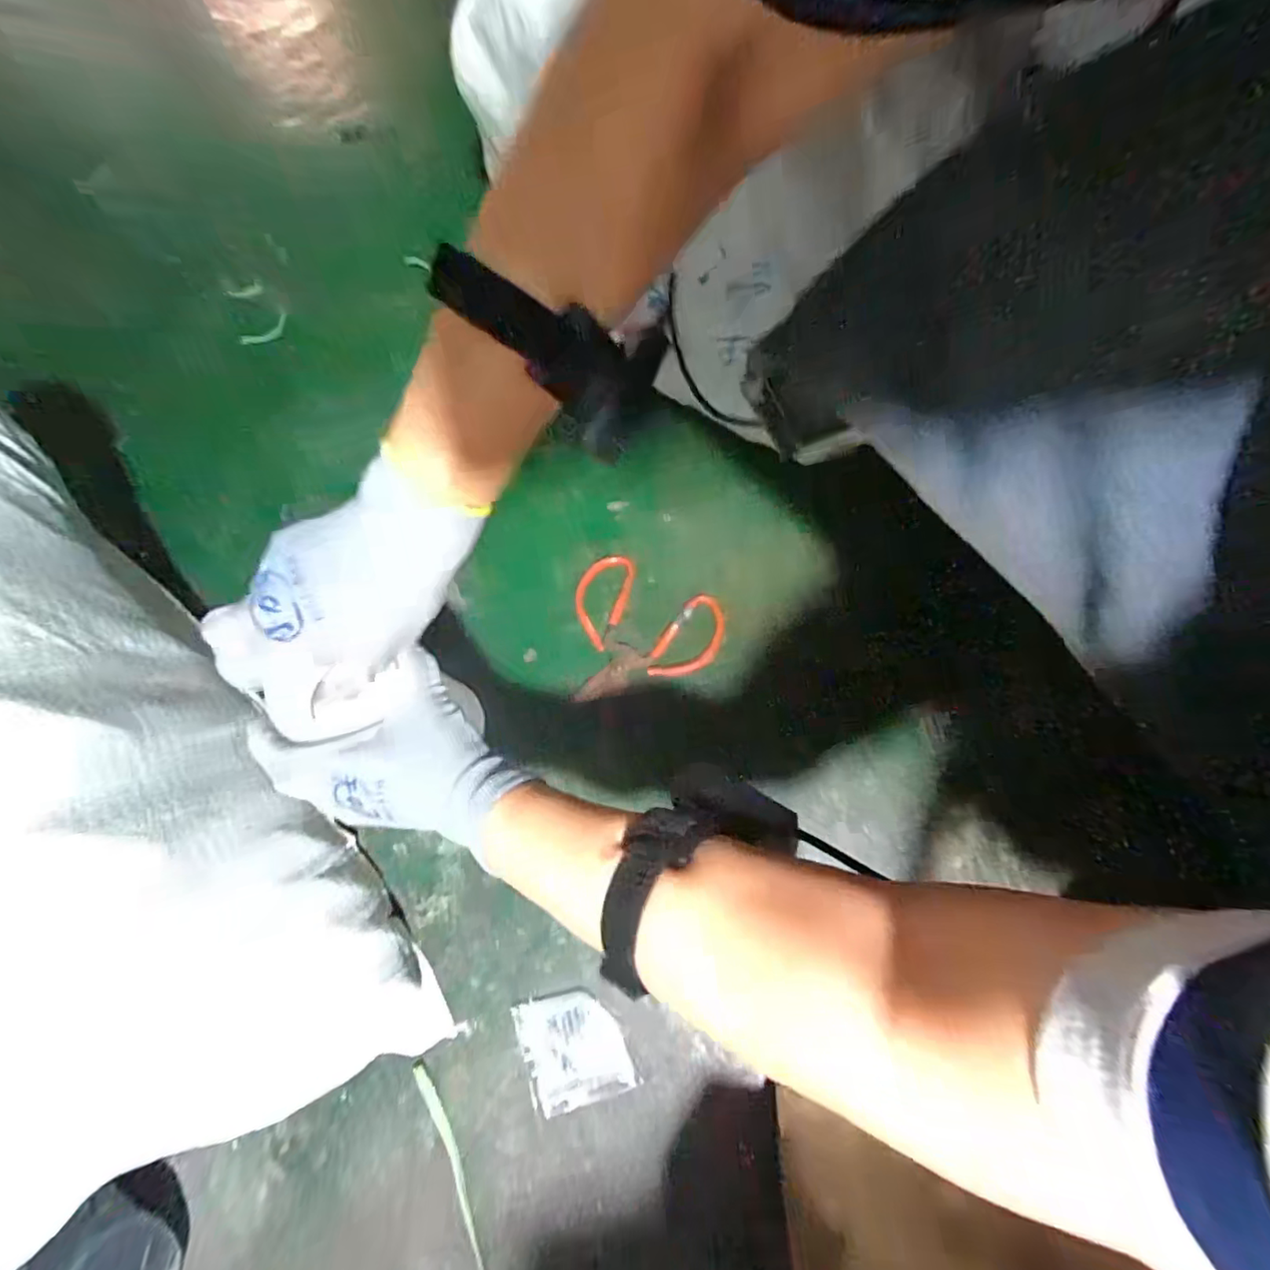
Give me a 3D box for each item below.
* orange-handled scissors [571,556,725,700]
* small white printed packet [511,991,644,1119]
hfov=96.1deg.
[{"bbox_3d":[0.014,-0.009,0.553,0.140,0.009,0.141,0,72,2],"label":"orange-handled scissors"},{"bbox_3d":[-0.049,0.320,0.445,0.075,0.012,0.080,-23,72,-5],"label":"small white printed packet"}]

